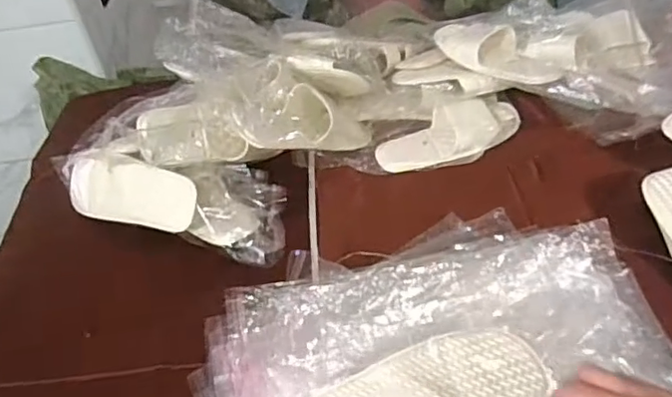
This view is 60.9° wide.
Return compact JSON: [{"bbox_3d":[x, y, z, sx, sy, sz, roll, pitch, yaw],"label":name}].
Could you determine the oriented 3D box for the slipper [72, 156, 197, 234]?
[{"bbox_3d":[-0.304,-0.010,0.835,0.227,0.094,0.022,10,7,23],"label":"slipper"}]

